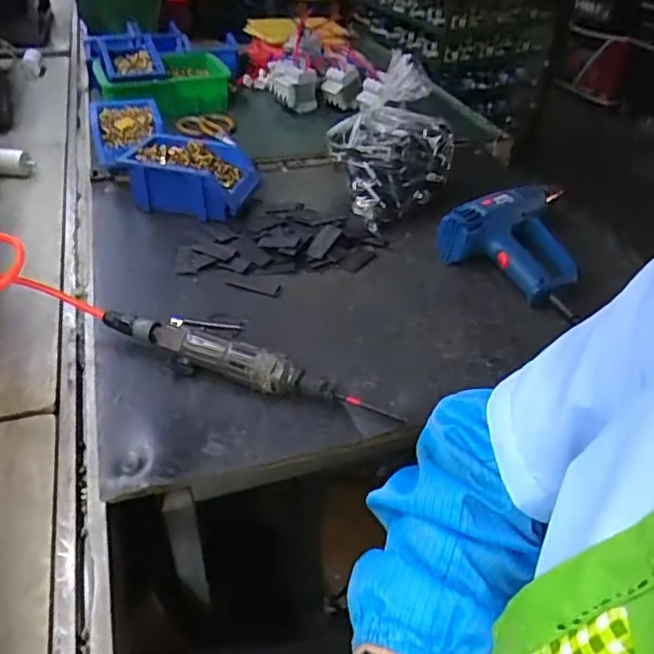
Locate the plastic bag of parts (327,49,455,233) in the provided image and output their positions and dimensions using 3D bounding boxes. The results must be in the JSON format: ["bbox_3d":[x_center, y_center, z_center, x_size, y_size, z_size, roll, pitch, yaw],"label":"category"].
[{"bbox_3d":[0.105,-0.270,0.900,0.160,0.180,0.166,-10,41,-16],"label":"plastic bag of parts"}]

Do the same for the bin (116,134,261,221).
[{"bbox_3d":[-0.204,-0.228,0.910,0.184,0.074,0.125,7,39,5],"label":"bin"}]

